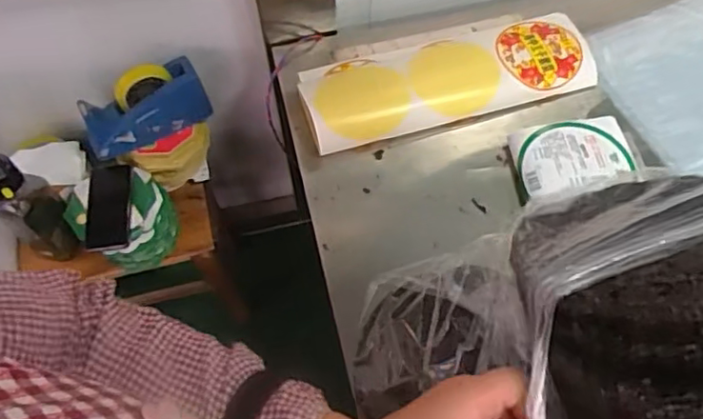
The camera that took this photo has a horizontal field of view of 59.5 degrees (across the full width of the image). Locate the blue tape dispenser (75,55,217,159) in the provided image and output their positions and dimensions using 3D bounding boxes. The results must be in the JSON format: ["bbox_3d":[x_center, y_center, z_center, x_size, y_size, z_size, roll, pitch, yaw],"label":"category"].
[{"bbox_3d":[-0.358,-0.182,1.068,0.206,0.129,0.066,-18,30,-8],"label":"blue tape dispenser"}]

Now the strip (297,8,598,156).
[{"bbox_3d":[0.159,-0.210,0.970,0.471,0.034,0.149,-15,72,-5],"label":"strip"}]

